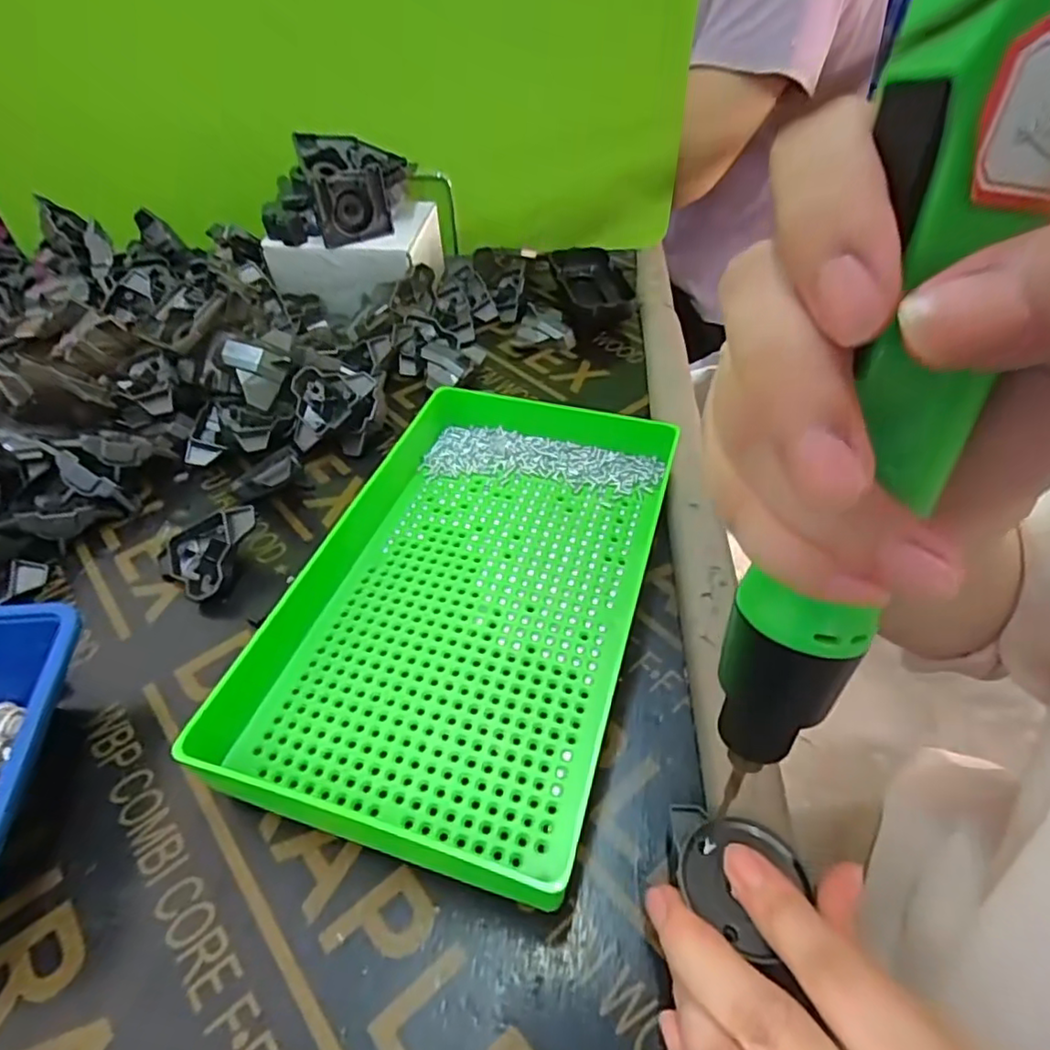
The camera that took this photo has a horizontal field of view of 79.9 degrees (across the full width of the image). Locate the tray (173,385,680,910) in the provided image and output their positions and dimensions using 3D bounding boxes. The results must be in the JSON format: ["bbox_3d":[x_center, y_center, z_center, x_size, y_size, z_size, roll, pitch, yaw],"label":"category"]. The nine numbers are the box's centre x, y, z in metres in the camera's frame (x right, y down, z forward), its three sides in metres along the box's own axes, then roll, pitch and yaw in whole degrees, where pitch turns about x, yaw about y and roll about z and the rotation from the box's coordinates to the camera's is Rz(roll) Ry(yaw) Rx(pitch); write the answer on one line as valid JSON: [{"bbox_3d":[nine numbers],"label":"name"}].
[{"bbox_3d":[-0.027,0.026,0.303,0.162,0.032,0.244,12,48,14],"label":"tray"}]

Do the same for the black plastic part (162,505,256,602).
[{"bbox_3d":[-0.166,0.013,0.328,0.050,0.014,0.050,-8,70,23],"label":"black plastic part"}]

